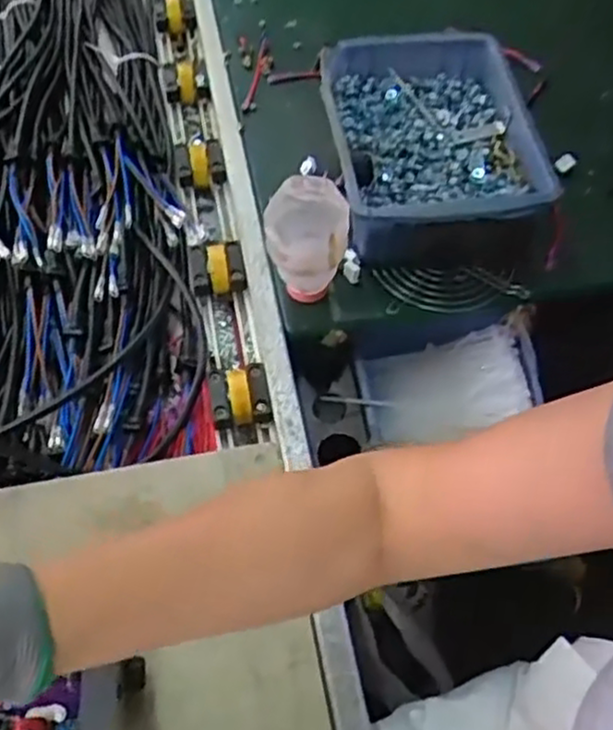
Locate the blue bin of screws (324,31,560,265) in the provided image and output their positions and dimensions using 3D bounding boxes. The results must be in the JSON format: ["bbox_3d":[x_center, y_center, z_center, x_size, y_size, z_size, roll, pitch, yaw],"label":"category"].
[{"bbox_3d":[0.124,-0.219,0.699,0.195,0.101,0.250,-8,58,-6],"label":"blue bin of screws"}]

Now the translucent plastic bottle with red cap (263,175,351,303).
[{"bbox_3d":[-0.001,-0.096,0.612,0.065,0.103,0.063,-1,57,-2],"label":"translucent plastic bottle with red cap"}]

